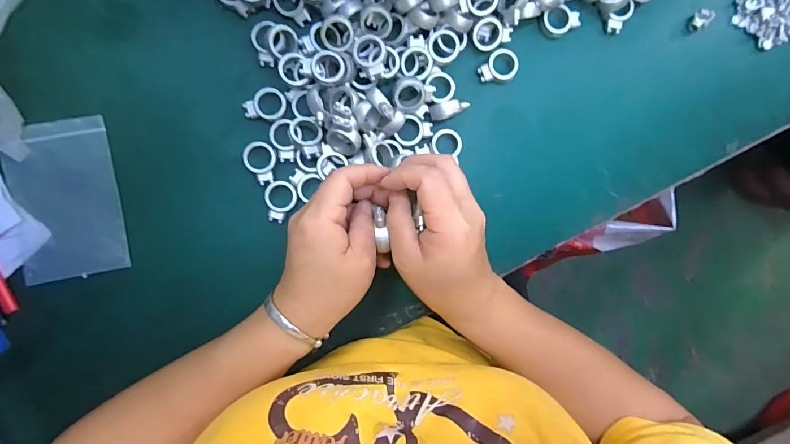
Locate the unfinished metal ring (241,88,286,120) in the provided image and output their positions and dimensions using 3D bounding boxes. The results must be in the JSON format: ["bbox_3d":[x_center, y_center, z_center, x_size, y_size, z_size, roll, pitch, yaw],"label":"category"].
[{"bbox_3d":[-0.106,-0.096,0.326,0.034,0.004,0.025,-4,93,-5],"label":"unfinished metal ring"}]

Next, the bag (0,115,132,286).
[{"bbox_3d":[-0.265,-0.017,0.323,0.078,0.006,0.123,-10,91,-5],"label":"bag"}]

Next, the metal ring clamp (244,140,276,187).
[{"bbox_3d":[-0.111,-0.048,0.328,0.025,0.004,0.035,-7,93,-5],"label":"metal ring clamp"}]

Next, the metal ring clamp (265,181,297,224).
[{"bbox_3d":[-0.095,-0.017,0.332,0.026,0.007,0.034,12,91,-5],"label":"metal ring clamp"}]

